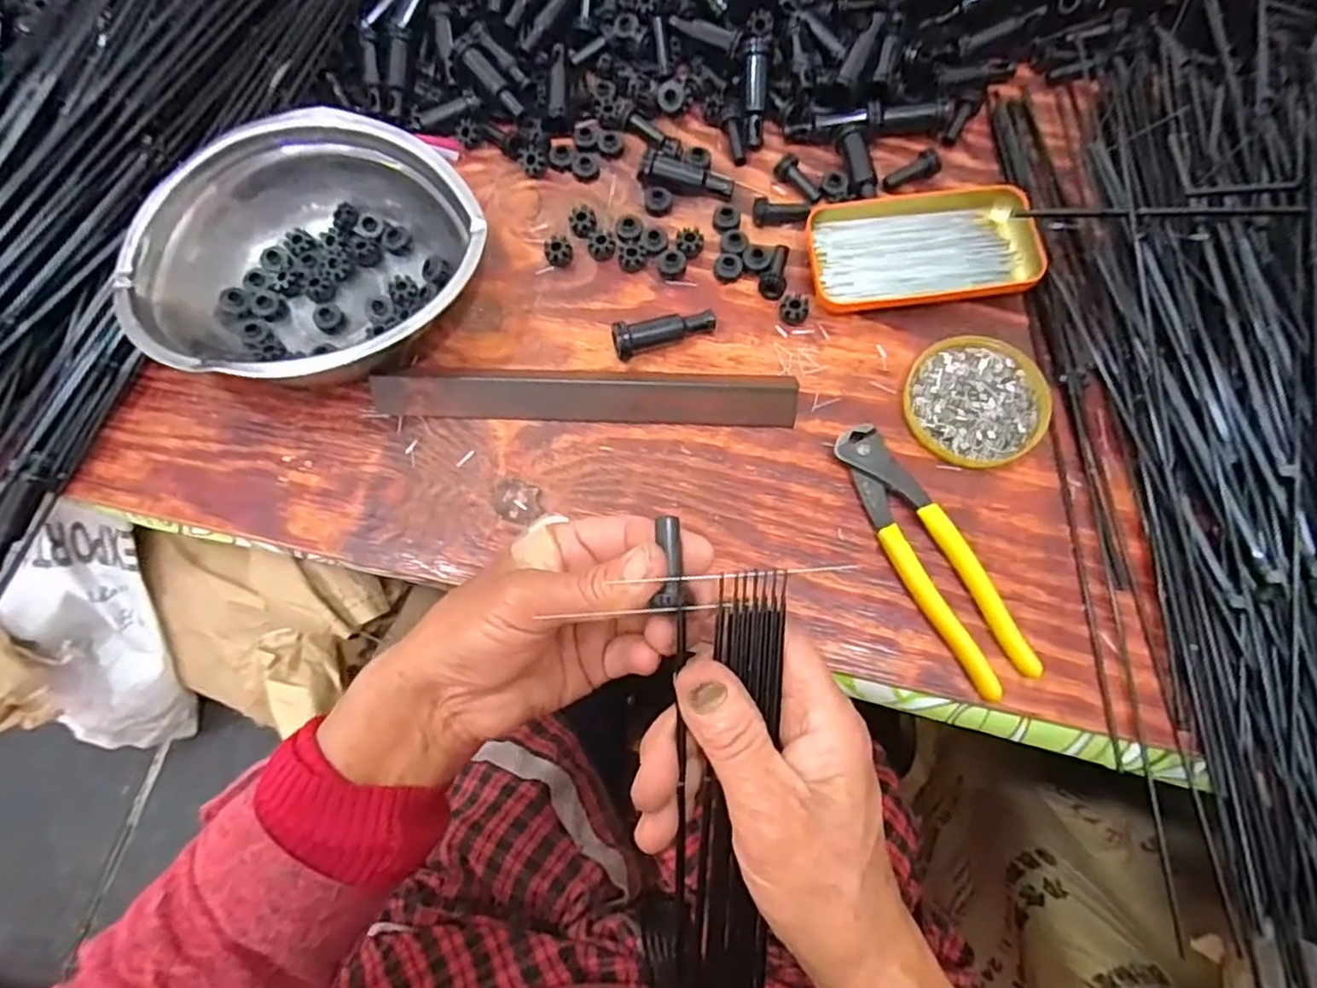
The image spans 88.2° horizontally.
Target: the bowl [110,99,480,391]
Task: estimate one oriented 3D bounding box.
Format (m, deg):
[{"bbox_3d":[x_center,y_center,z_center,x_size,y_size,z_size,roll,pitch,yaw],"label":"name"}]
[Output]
[{"bbox_3d":[-0.217,-0.146,0.432,0.210,0.065,0.171,-12,72,-2],"label":"bowl"}]

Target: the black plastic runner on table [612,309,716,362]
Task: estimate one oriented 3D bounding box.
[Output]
[{"bbox_3d":[0.003,-0.104,0.434,0.067,0.023,0.019,-21,72,-5],"label":"black plastic runner on table"}]

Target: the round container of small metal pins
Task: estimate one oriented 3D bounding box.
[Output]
[{"bbox_3d":[0.193,-0.056,0.410,0.081,0.019,0.078,-1,72,2],"label":"round container of small metal pins"}]

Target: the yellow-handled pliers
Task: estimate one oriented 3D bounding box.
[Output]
[{"bbox_3d":[0.153,0.033,0.386,0.038,0.014,0.162,-25,73,-6],"label":"yellow-handled pliers"}]

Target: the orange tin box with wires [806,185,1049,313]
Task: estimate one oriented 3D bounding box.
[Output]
[{"bbox_3d":[0.170,-0.165,0.446,0.141,0.015,0.081,-5,72,0],"label":"orange tin box with wires"}]

